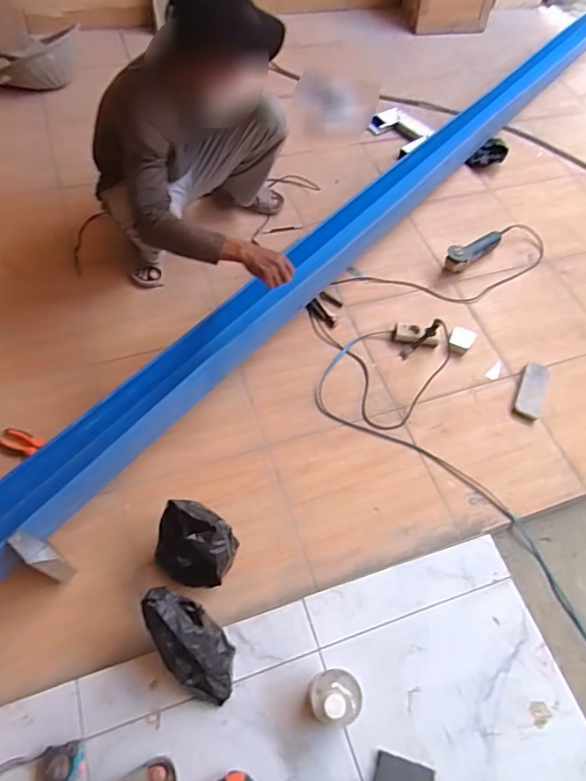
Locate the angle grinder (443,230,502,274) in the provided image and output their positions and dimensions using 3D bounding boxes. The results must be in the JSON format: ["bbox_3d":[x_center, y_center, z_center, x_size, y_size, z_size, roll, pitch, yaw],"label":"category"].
[{"bbox_3d":[0.621,-0.486,1.766,0.263,0.070,0.072,-33,69,-18],"label":"angle grinder"}]

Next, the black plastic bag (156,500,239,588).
[{"bbox_3d":[-0.221,0.356,1.185,0.180,0.172,0.159,20,59,8],"label":"black plastic bag"}]

